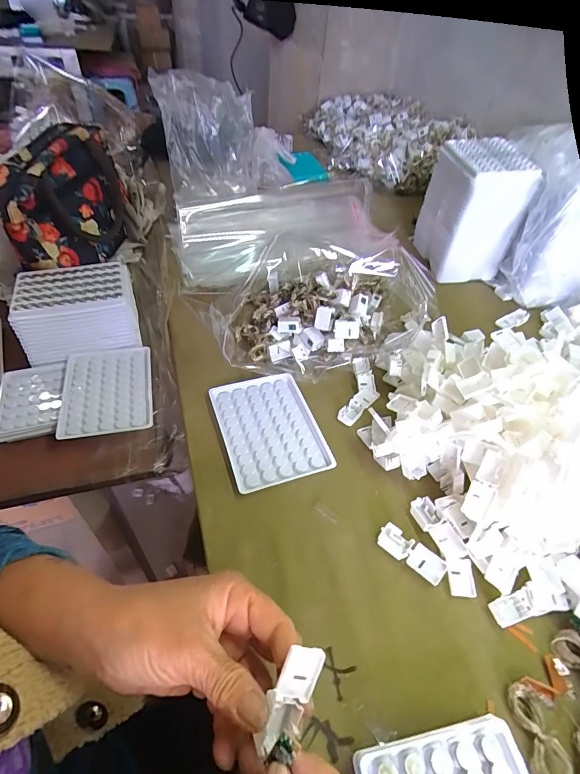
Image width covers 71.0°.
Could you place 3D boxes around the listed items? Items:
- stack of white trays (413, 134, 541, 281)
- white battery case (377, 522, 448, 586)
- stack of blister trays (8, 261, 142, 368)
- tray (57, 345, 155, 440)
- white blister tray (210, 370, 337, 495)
[{"bbox_3d":[0.264,-0.260,0.602,0.101,0.157,0.121,1,48,-3],"label":"stack of white trays"},{"bbox_3d":[0.098,0.134,0.327,0.054,0.011,0.019,34,54,25],"label":"white battery case"},{"bbox_3d":[-0.259,-0.094,0.502,0.130,0.069,0.101,-12,50,-14],"label":"stack of blister trays"},{"bbox_3d":[-0.207,0.003,0.462,0.094,0.008,0.123,-8,48,-14],"label":"tray"},{"bbox_3d":[-0.021,0.040,0.409,0.095,0.014,0.126,-13,49,-16],"label":"white blister tray"}]

